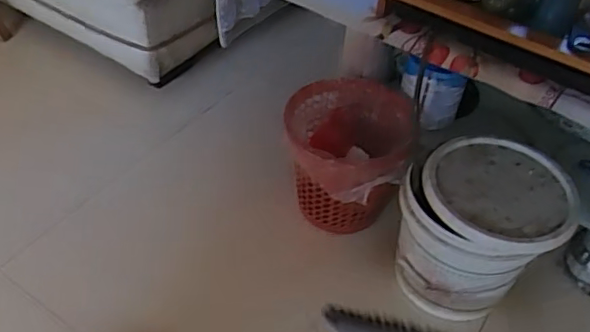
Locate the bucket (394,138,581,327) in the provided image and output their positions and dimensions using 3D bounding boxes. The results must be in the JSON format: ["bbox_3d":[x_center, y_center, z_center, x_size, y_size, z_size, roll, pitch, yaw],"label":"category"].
[{"bbox_3d":[0.301,0.116,1.012,0.256,0.246,0.227,5,45,2],"label":"bucket"}]

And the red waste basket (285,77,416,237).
[{"bbox_3d":[0.098,-0.011,1.152,0.242,0.235,0.220,2,45,-2],"label":"red waste basket"}]

